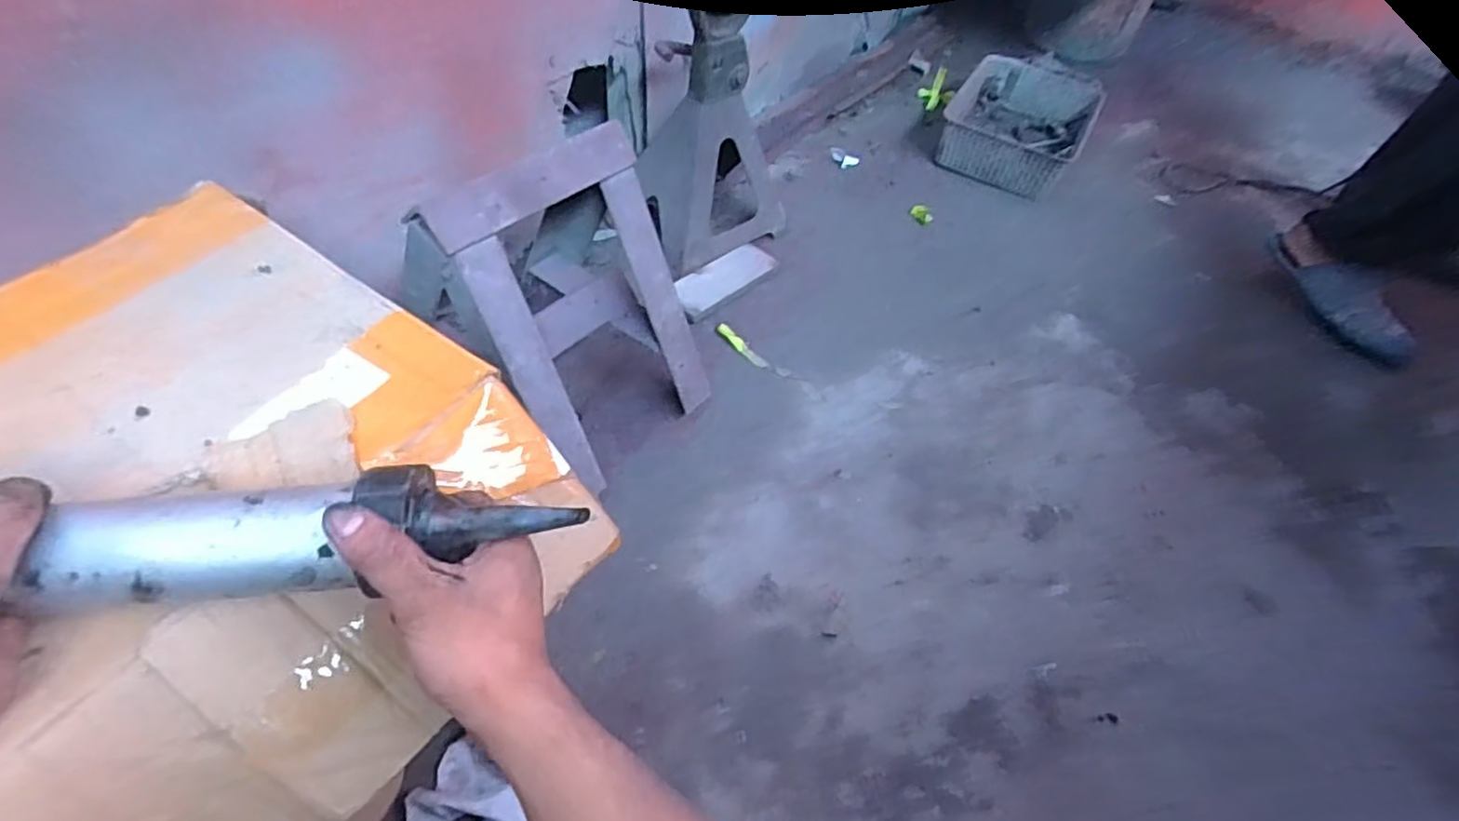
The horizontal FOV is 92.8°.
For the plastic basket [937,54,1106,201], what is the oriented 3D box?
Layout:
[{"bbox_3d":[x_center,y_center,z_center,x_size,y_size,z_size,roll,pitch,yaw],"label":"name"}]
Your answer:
[{"bbox_3d":[0.615,-0.615,1.475,0.276,0.104,0.409,24,53,14],"label":"plastic basket"}]

